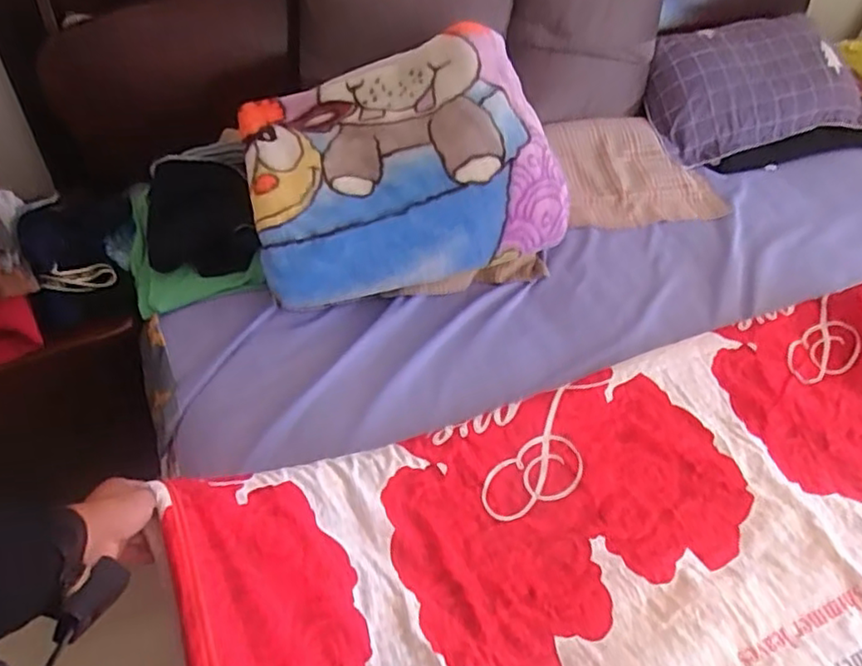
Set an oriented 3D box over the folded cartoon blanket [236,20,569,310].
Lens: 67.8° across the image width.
[{"bbox_3d":[-0.053,-0.277,1.061,0.484,0.257,0.355,-10,52,-15],"label":"folded cartoon blanket"}]

